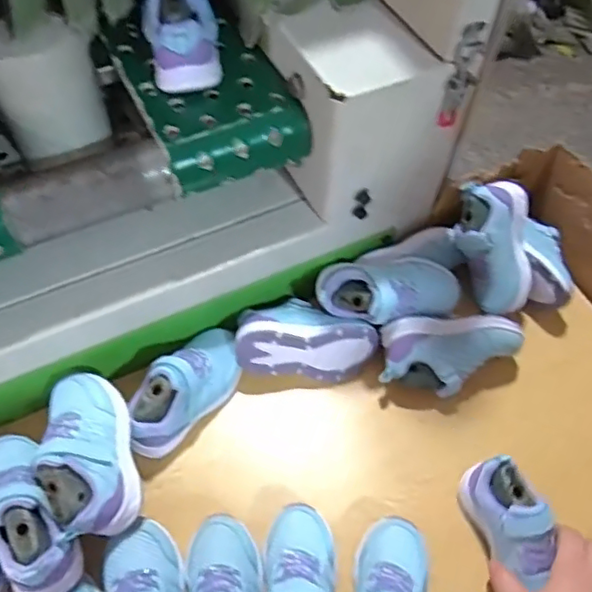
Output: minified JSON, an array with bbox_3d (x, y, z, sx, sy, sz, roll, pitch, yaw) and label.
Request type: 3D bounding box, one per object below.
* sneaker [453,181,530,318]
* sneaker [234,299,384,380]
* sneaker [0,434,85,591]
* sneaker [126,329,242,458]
[{"bbox_3d":[0.226,-0.058,0.692,0.087,0.067,0.153,3,93,-14],"label":"sneaker"},{"bbox_3d":[0.011,0.042,0.655,0.151,0.061,0.083,-3,59,-3],"label":"sneaker"},{"bbox_3d":[-0.241,0.184,0.513,0.065,0.063,0.156,-22,62,-14],"label":"sneaker"},{"bbox_3d":[-0.116,0.094,0.614,0.060,0.075,0.147,34,63,18],"label":"sneaker"}]

